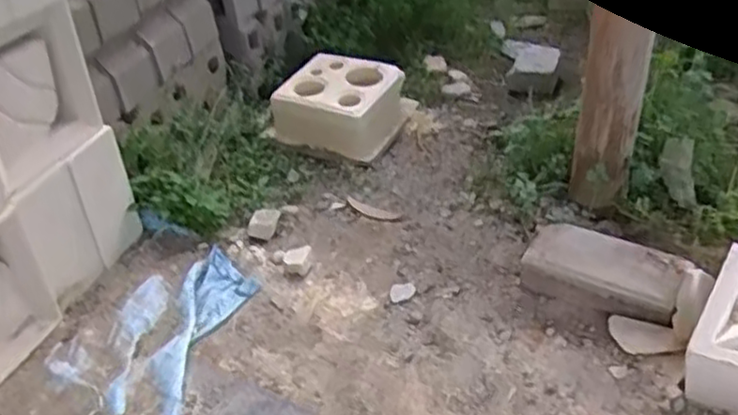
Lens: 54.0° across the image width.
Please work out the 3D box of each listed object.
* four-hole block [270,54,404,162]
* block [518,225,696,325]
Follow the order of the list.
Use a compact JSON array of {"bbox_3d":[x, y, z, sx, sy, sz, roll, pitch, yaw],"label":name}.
[{"bbox_3d":[-0.058,-0.215,1.519,0.240,0.108,0.237,13,39,26],"label":"four-hole block"},{"bbox_3d":[0.324,0.096,1.003,0.216,0.068,0.113,16,42,29],"label":"block"}]

